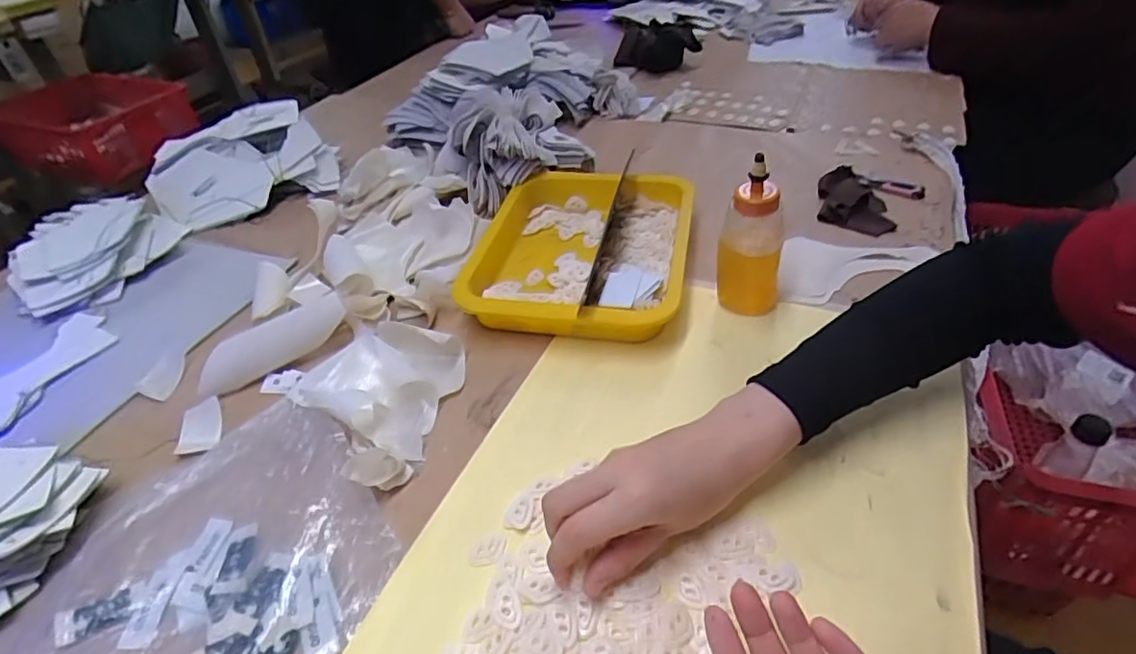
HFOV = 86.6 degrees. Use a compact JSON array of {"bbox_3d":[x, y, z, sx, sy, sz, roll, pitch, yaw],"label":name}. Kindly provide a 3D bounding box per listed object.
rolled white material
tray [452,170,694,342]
[{"bbox_3d":[-0.249,0.013,0.510,0.122,0.036,0.027,-25,44,-23],"label":"rolled white material"},{"bbox_3d":[0.016,-0.078,0.597,0.196,0.044,0.253,5,40,11],"label":"tray"}]

